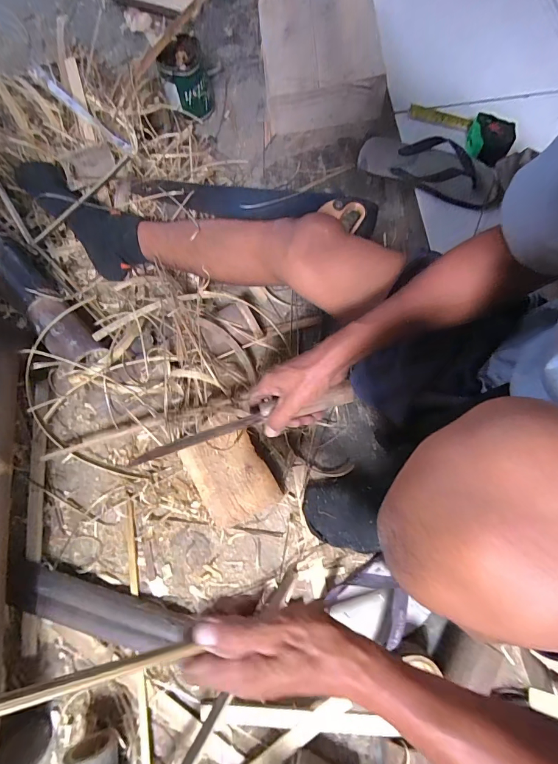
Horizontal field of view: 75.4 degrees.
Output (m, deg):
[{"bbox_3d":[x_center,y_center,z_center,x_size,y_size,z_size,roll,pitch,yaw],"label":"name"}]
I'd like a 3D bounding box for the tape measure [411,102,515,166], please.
[{"bbox_3d":[0.345,-0.489,0.686,0.204,0.031,0.088,41,79,11],"label":"tape measure"}]

